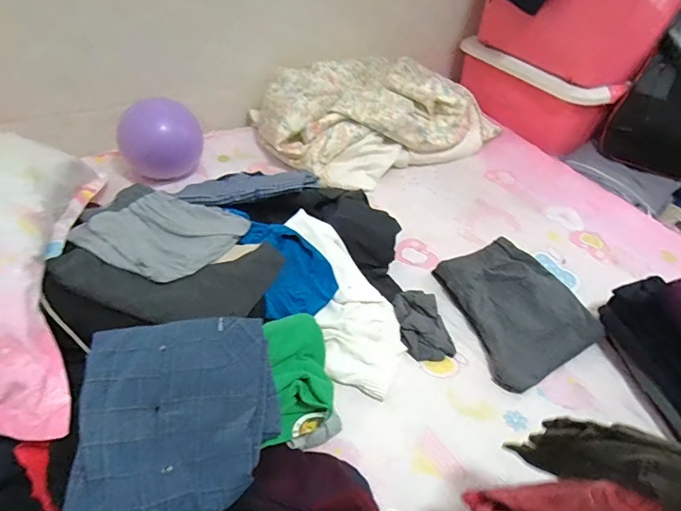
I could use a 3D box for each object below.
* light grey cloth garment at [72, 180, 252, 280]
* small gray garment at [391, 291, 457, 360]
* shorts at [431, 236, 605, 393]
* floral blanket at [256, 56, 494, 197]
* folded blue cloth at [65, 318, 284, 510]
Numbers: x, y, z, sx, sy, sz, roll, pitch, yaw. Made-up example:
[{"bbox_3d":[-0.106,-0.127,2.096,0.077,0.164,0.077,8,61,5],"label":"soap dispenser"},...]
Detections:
[{"bbox_3d":[-0.332,-0.052,0.766,0.261,0.050,0.225,18,46,12],"label":"light grey cloth garment"},{"bbox_3d":[0.158,0.133,0.849,0.095,0.032,0.154,-5,46,-12],"label":"small gray garment"},{"bbox_3d":[0.358,0.103,0.888,0.261,0.056,0.295,-15,49,-21],"label":"shorts"},{"bbox_3d":[0.112,-0.443,1.310,0.661,0.203,0.401,-20,50,-25],"label":"floral blanket"},{"bbox_3d":[-0.209,0.209,0.573,0.242,0.028,0.241,4,69,-16],"label":"folded blue cloth"}]

